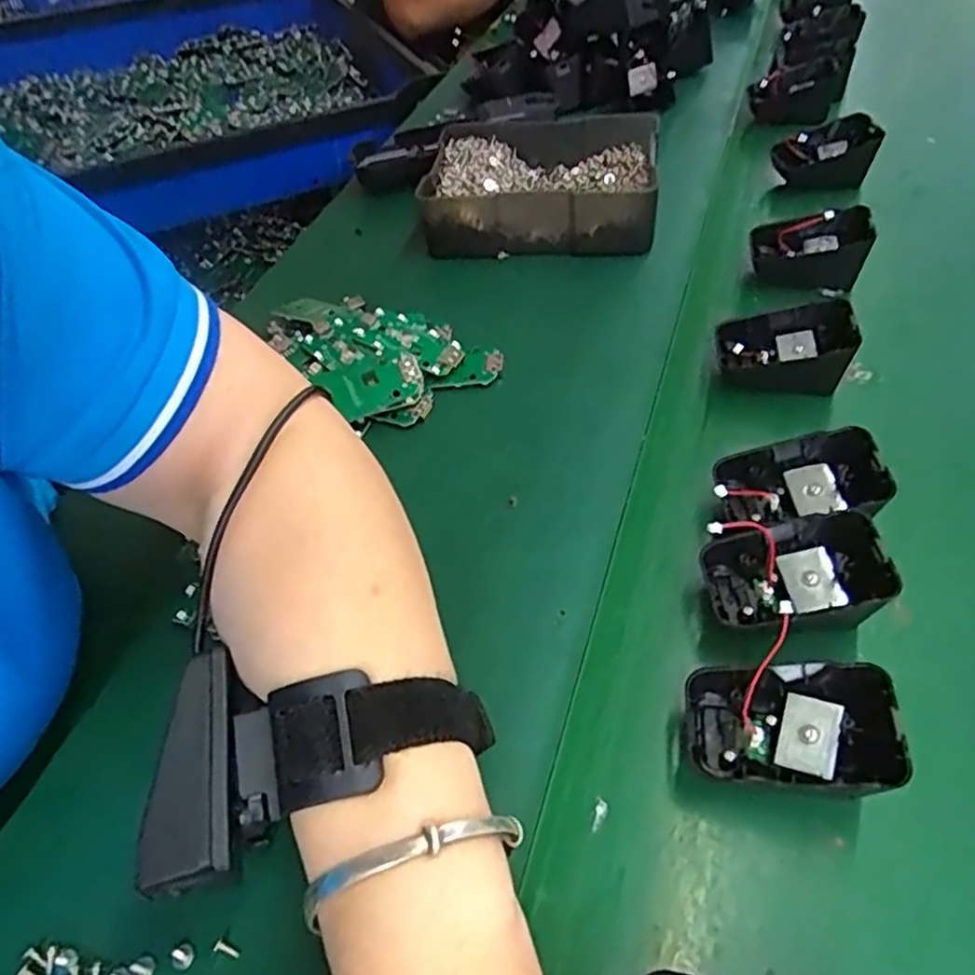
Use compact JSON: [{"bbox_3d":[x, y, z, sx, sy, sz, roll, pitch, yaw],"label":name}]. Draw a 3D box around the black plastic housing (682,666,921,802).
[{"bbox_3d":[0.109,0.089,0.256,0.064,0.044,0.046,11,53,10],"label":"black plastic housing"}]

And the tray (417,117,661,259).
[{"bbox_3d":[0.040,-0.223,0.504,0.159,0.045,0.135,7,54,8],"label":"tray"}]

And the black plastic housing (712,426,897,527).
[{"bbox_3d":[0.143,-0.003,0.322,0.070,0.035,0.046,9,52,14],"label":"black plastic housing"}]

